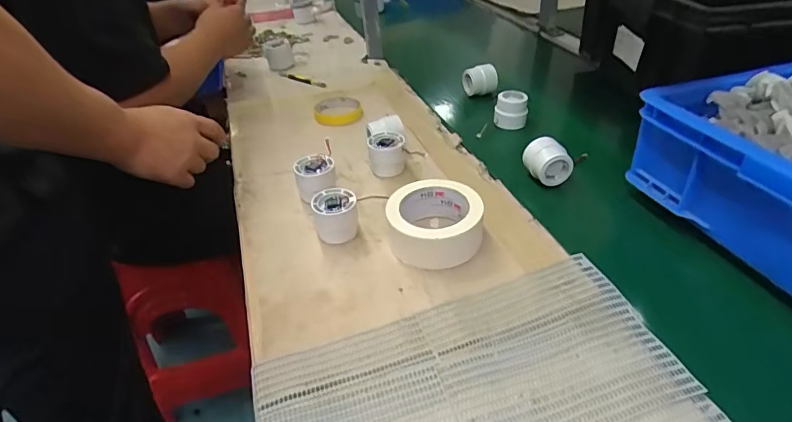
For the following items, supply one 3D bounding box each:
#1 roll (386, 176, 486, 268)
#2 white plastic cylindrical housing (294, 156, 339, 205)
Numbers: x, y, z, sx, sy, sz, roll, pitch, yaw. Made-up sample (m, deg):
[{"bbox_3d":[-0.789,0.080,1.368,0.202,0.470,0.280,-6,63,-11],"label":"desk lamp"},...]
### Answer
[{"bbox_3d":[0.044,0.014,0.546,0.102,0.051,0.097,-3,37,2],"label":"roll"},{"bbox_3d":[-0.107,-0.044,0.638,0.054,0.048,0.048,-17,38,-16],"label":"white plastic cylindrical housing"}]

